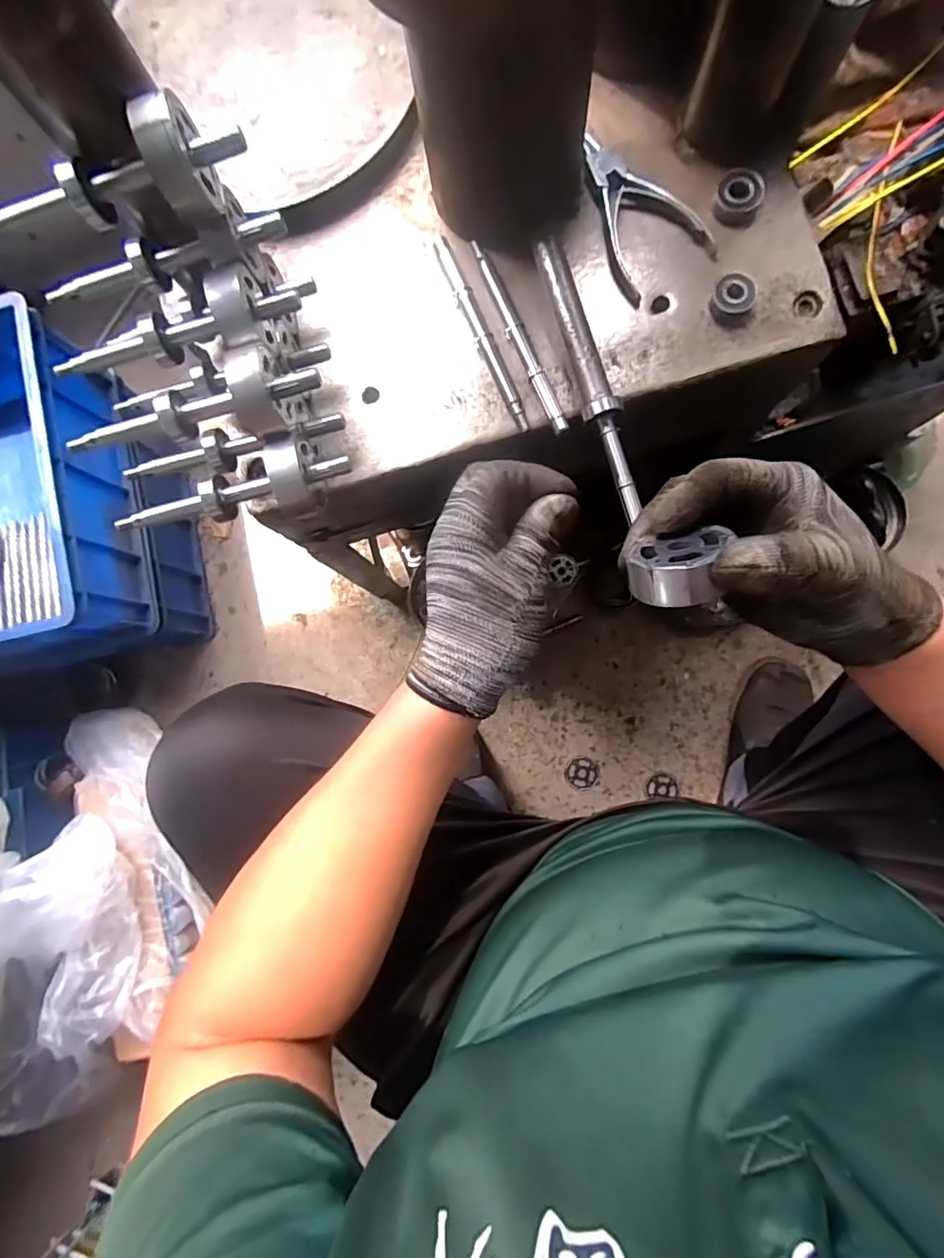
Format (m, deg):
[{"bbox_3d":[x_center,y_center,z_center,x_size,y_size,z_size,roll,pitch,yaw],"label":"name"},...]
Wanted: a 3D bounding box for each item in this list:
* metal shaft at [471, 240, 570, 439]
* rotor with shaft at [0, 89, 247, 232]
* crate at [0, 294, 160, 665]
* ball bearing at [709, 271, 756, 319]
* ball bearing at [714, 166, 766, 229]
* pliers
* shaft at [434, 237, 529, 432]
[{"bbox_3d":[0.035,-0.216,0.402,0.013,0.008,0.161,-24,83,2],"label":"metal shaft"},{"bbox_3d":[-0.202,-0.244,0.292,0.159,0.043,0.042,-8,84,4],"label":"rotor with shaft"},{"bbox_3d":[-0.610,-0.173,0.703,0.287,0.162,0.427,-11,84,4],"label":"crate"},{"bbox_3d":[0.189,-0.241,0.393,0.028,0.013,0.027,0,85,5],"label":"ball bearing"},{"bbox_3d":[0.195,-0.315,0.397,0.033,0.012,0.036,0,85,5],"label":"ball bearing"},{"bbox_3d":[0.126,-0.310,0.402,0.075,0.017,0.123,-23,83,3],"label":"pliers"},{"bbox_3d":[0.007,-0.220,0.404,0.012,0.011,0.158,-24,83,2],"label":"shaft"}]

